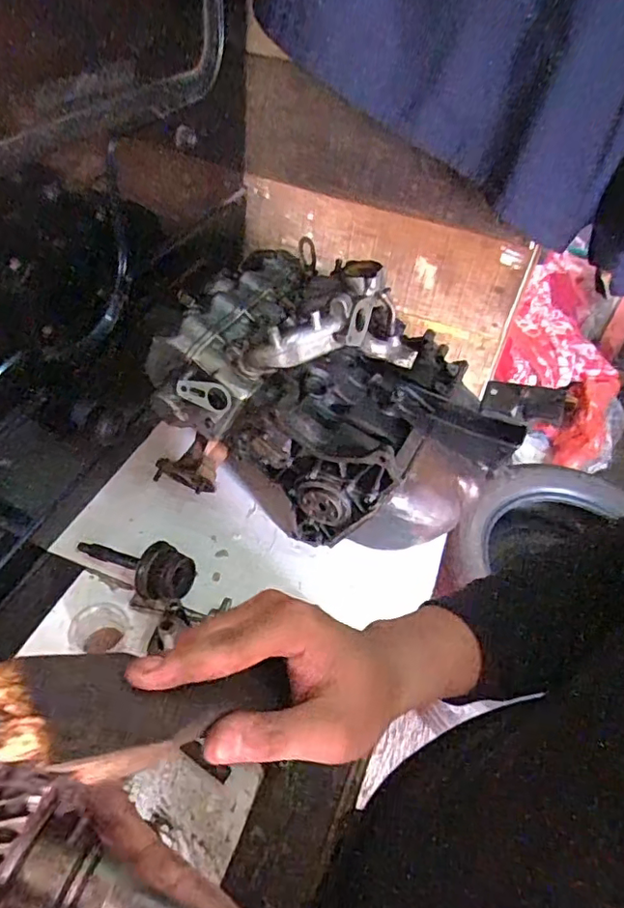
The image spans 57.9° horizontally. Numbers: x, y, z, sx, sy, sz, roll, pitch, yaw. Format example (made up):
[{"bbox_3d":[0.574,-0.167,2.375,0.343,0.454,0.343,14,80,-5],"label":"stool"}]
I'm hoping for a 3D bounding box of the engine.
[{"bbox_3d":[0.052,-0.074,0.872,0.534,0.317,0.326,13,45,7],"label":"engine"}]

